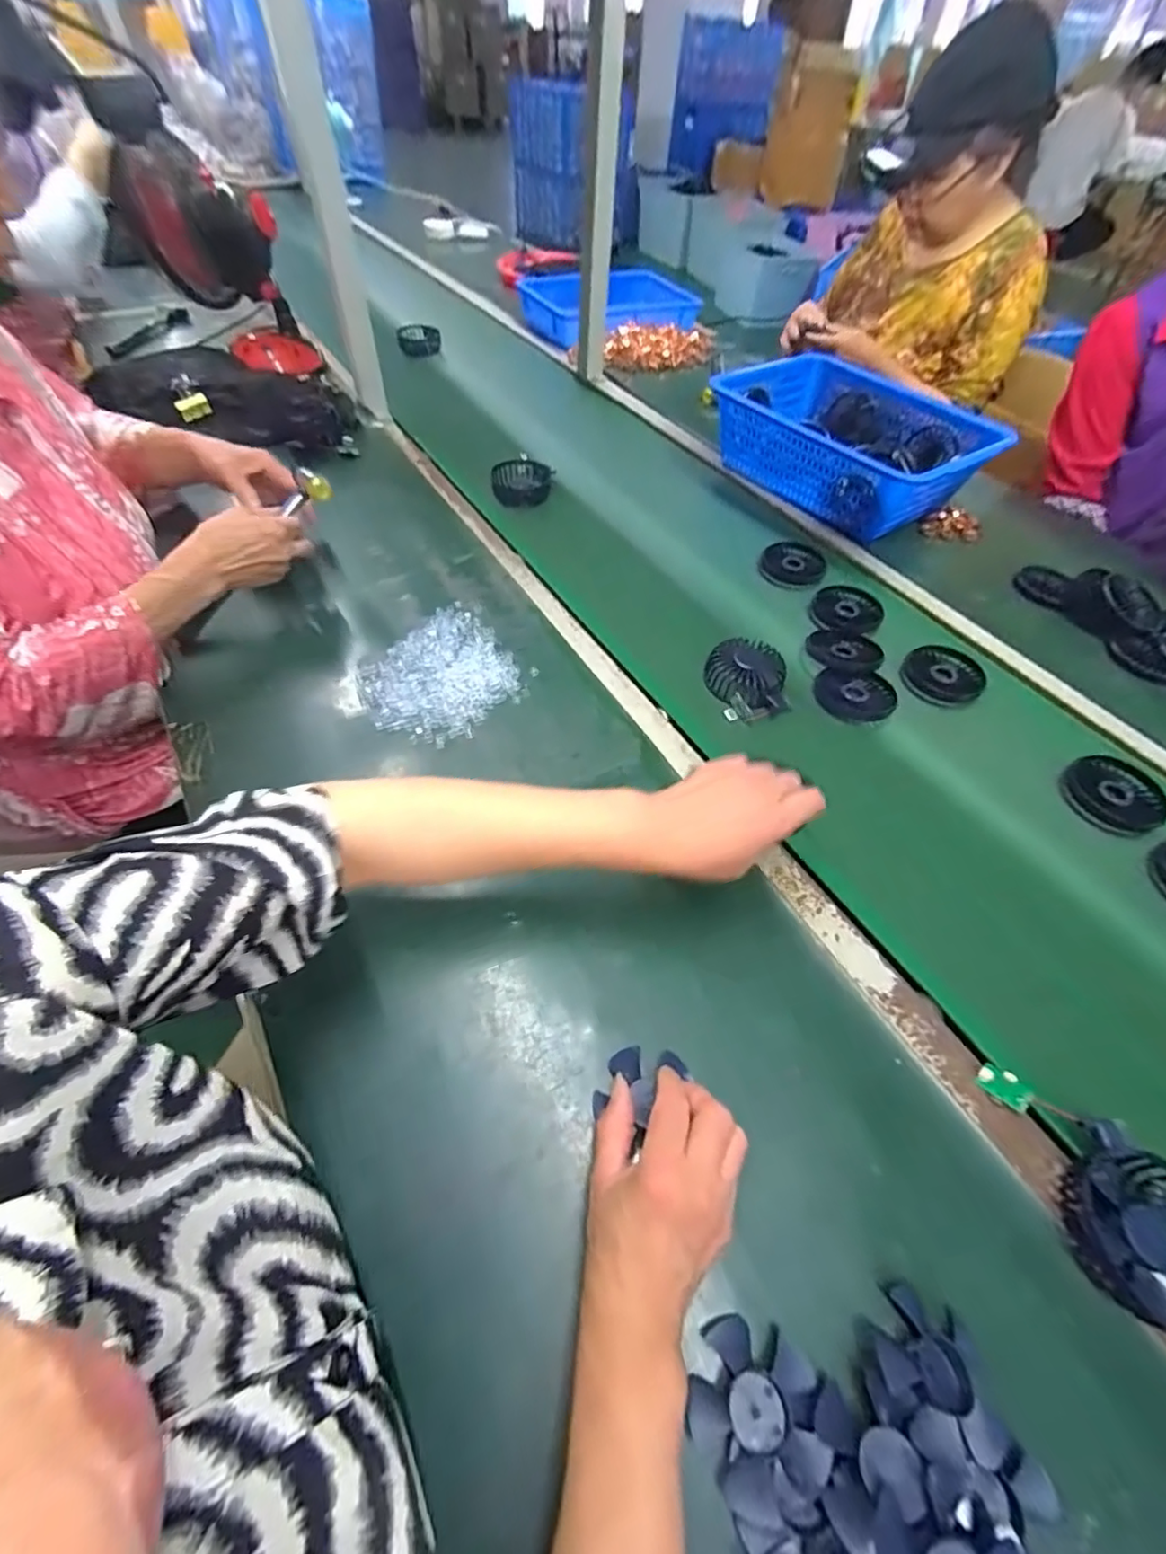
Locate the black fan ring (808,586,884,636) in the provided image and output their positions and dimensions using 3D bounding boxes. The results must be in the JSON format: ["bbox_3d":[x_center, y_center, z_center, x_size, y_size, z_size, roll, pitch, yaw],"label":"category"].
[{"bbox_3d":[0.331,-0.211,0.718,0.086,0.008,0.085,1,54,-1],"label":"black fan ring"}]

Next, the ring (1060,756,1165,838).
[{"bbox_3d":[0.534,0.019,0.575,0.095,0.013,0.085,-15,56,-12],"label":"ring"}]

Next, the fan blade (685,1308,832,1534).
[{"bbox_3d":[0.093,0.349,0.311,0.067,0.027,0.073,10,54,5],"label":"fan blade"}]

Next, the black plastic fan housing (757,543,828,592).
[{"bbox_3d":[0.286,-0.290,0.782,0.084,0.013,0.095,12,55,7],"label":"black plastic fan housing"}]

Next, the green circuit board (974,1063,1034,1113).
[{"bbox_3d":[0.302,0.221,0.408,0.022,0.004,0.031,-46,49,-14],"label":"green circuit board"}]

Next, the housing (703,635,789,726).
[{"bbox_3d":[0.186,-0.112,0.641,0.085,0.035,0.105,-14,56,-12],"label":"housing"}]

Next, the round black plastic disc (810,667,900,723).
[{"bbox_3d":[0.307,-0.095,0.646,0.086,0.022,0.068,32,59,20],"label":"round black plastic disc"}]

